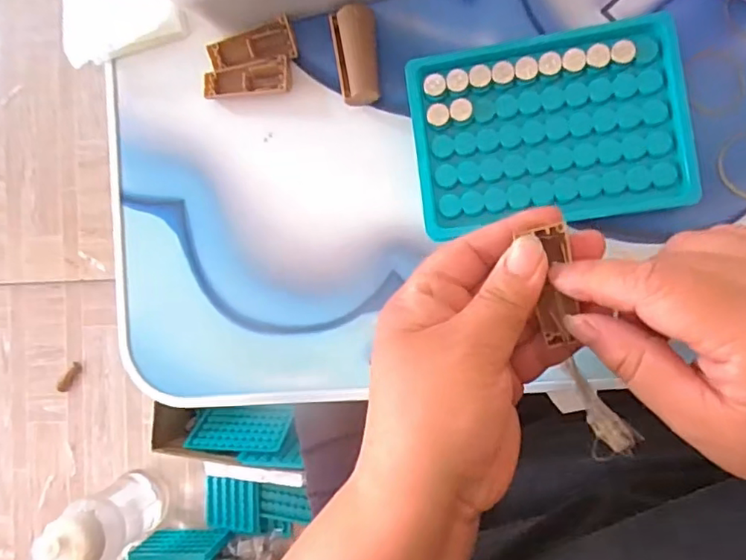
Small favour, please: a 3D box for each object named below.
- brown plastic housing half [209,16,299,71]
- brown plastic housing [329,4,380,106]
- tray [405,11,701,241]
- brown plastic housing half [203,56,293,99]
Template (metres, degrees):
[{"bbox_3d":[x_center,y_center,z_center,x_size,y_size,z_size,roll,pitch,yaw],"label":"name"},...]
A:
[{"bbox_3d":[-0.068,-0.131,0.317,0.048,0.009,0.019,-9,87,8],"label":"brown plastic housing half"},{"bbox_3d":[-0.008,-0.121,0.309,0.023,0.016,0.052,-9,87,8],"label":"brown plastic housing"},{"bbox_3d":[0.088,-0.076,0.290,0.131,0.021,0.094,-8,87,8],"label":"tray"},{"bbox_3d":[-0.070,-0.114,0.320,0.050,0.011,0.020,1,88,9],"label":"brown plastic housing half"}]

